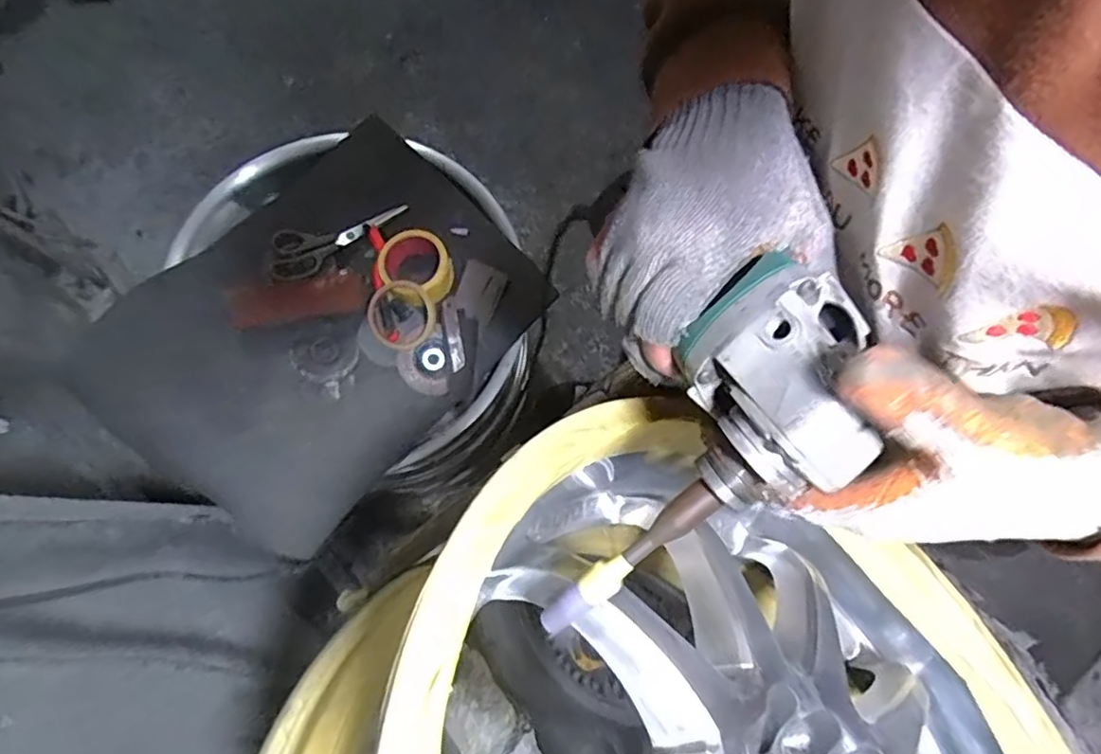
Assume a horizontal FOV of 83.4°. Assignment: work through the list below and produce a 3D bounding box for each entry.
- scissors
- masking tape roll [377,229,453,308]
[{"bbox_3d":[-0.286,-0.187,0.841,0.192,0.020,0.069,-19,77,-6],"label":"scissors"},{"bbox_3d":[-0.178,-0.143,0.825,0.089,0.044,0.097,0,76,-2],"label":"masking tape roll"}]

